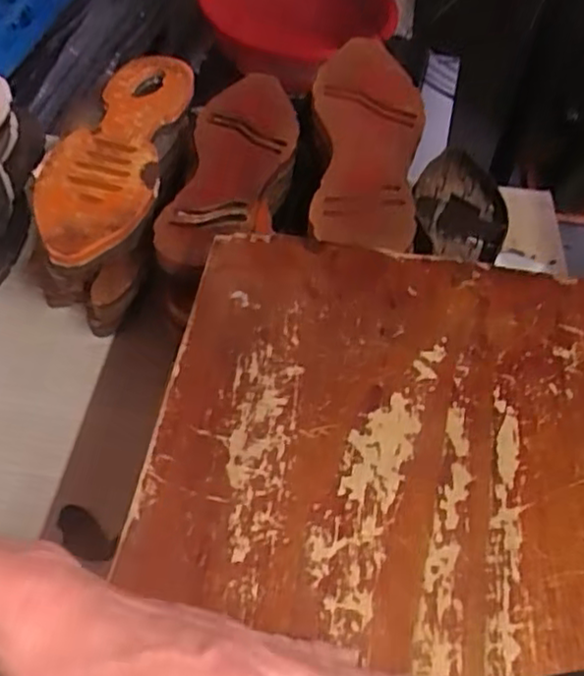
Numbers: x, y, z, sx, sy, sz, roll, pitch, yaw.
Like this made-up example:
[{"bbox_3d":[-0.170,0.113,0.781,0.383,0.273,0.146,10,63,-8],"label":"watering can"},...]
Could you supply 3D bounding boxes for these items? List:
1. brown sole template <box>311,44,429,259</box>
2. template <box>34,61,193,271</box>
[{"bbox_3d":[0.073,-0.192,0.660,0.101,0.026,0.287,5,52,-1],"label":"brown sole template"},{"bbox_3d":[-0.165,-0.181,0.653,0.098,0.024,0.309,7,48,2],"label":"template"}]

